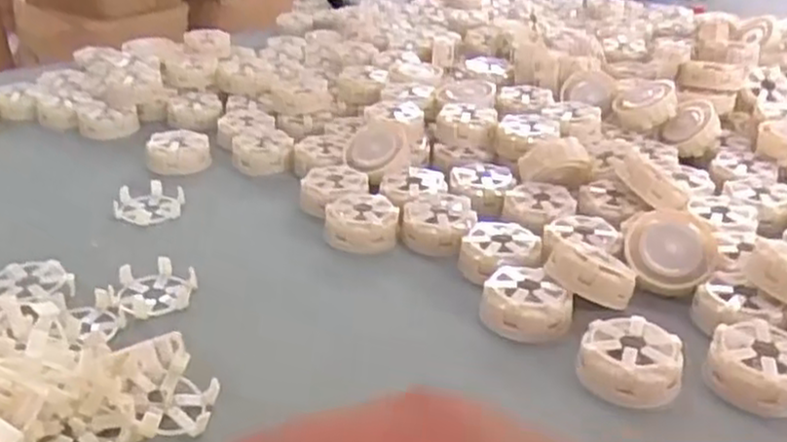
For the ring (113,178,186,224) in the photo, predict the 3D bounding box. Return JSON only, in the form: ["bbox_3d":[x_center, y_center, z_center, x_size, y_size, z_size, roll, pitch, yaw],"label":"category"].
[{"bbox_3d":[-0.214,-0.018,0.674,0.054,0.014,0.052,3,28,-1],"label":"ring"}]

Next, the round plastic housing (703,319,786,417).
[{"bbox_3d":[0.229,0.089,0.479,0.059,0.027,0.059,16,30,22],"label":"round plastic housing"}]

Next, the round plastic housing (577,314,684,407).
[{"bbox_3d":[0.148,0.086,0.481,0.060,0.028,0.060,3,28,-1],"label":"round plastic housing"}]

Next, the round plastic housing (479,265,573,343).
[{"bbox_3d":[0.093,0.058,0.541,0.060,0.028,0.060,3,28,-1],"label":"round plastic housing"}]

